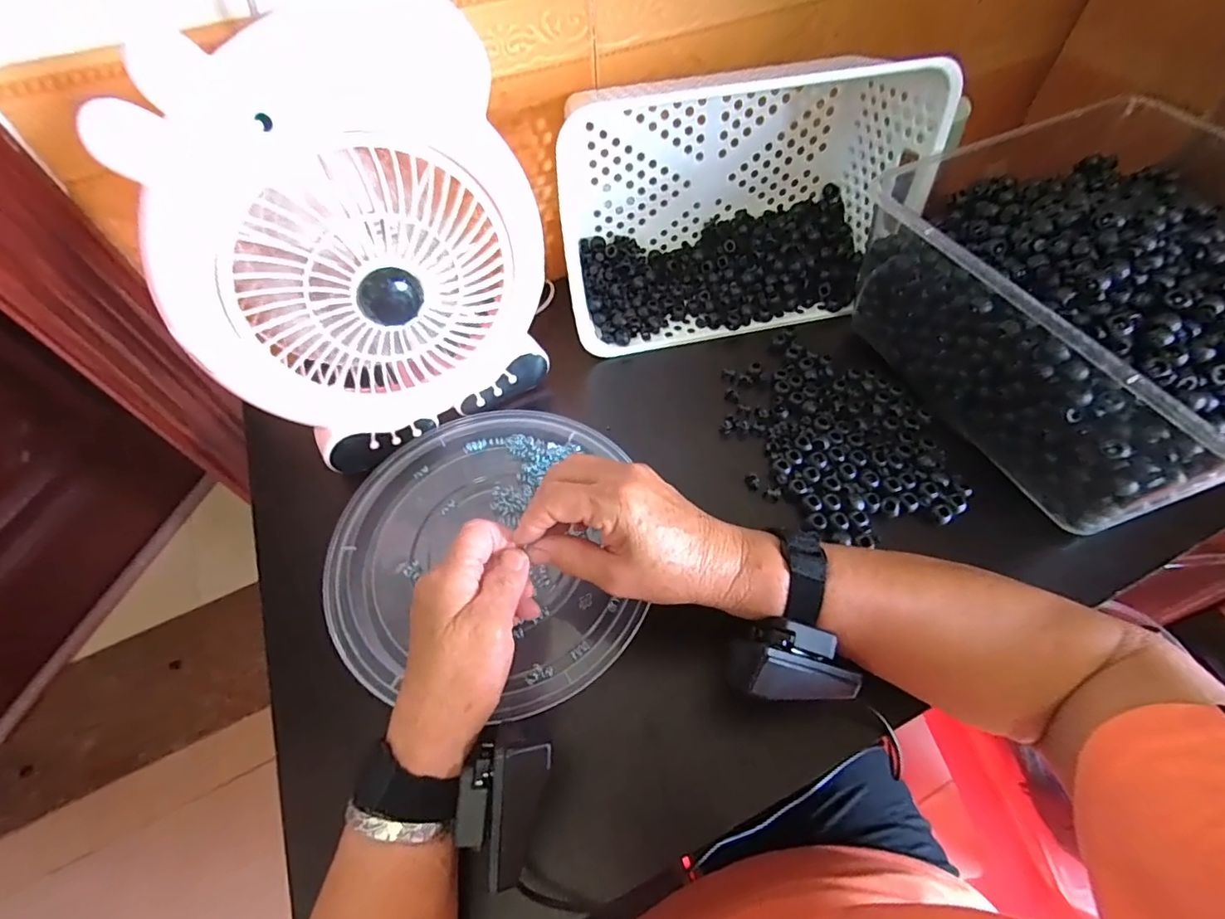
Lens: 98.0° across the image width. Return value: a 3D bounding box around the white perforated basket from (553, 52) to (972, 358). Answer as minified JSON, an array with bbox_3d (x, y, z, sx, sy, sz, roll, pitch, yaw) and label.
[{"bbox_3d":[0.105,-0.230,0.487,0.292,0.170,0.155,-16,57,-9],"label":"white perforated basket"}]

